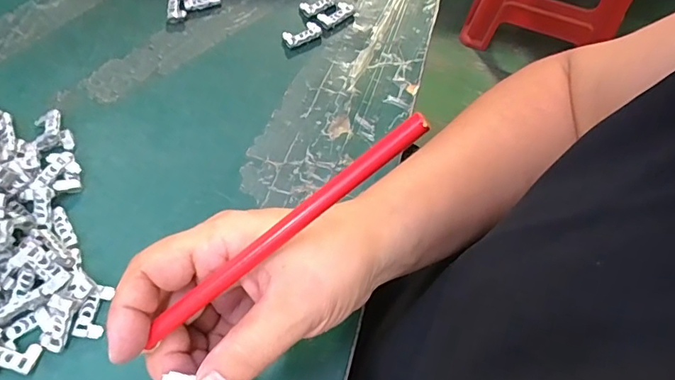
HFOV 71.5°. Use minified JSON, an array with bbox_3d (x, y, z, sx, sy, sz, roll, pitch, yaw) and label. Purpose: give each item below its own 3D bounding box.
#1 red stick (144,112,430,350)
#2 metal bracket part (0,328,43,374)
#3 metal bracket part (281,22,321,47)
[{"bbox_3d":[-0.022,0.017,0.193,0.142,0.007,0.009,-38,68,8],"label":"red stick"},{"bbox_3d":[-0.183,0.089,0.260,0.031,0.005,0.016,25,64,-9],"label":"metal bracket part"},{"bbox_3d":[-0.029,-0.127,0.381,0.031,0.006,0.017,-28,67,-15],"label":"metal bracket part"}]

